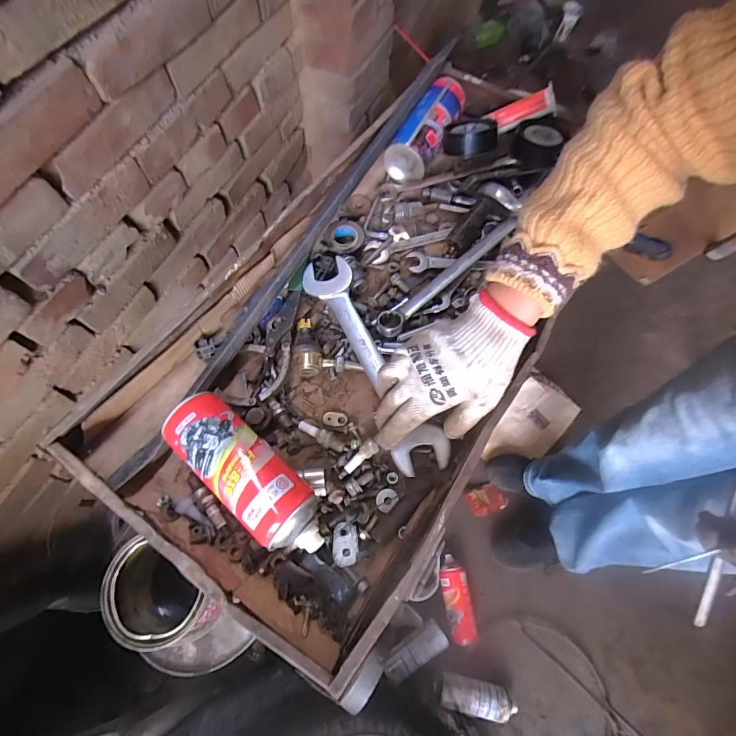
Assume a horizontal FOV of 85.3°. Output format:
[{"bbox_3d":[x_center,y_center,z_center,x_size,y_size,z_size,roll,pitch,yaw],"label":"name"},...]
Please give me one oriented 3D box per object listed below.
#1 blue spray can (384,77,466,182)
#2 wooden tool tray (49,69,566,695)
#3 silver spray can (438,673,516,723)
[{"bbox_3d":[0.091,-0.355,0.592,0.059,0.059,0.173,29,69,10],"label":"blue spray can"},{"bbox_3d":[0.035,-0.093,0.488,0.348,0.077,0.716,32,70,11],"label":"wooden tool tray"},{"bbox_3d":[0.248,0.743,0.900,0.178,0.055,0.070,12,67,3],"label":"silver spray can"}]

